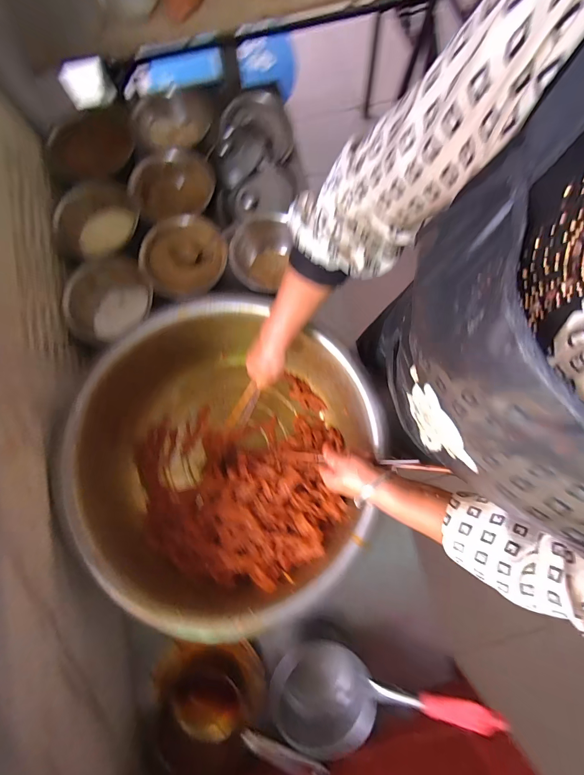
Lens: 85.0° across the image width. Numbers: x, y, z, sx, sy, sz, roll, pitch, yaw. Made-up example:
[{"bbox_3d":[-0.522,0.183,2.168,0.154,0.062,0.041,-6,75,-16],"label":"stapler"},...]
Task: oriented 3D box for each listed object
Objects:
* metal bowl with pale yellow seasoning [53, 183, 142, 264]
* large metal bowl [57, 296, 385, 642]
[{"bbox_3d":[-0.433,-0.367,0.720,0.185,0.074,0.173,0,79,0],"label":"metal bowl with pale yellow seasoning"},{"bbox_3d":[-0.123,0.111,0.607,0.489,0.190,0.509,0,79,0],"label":"large metal bowl"}]

